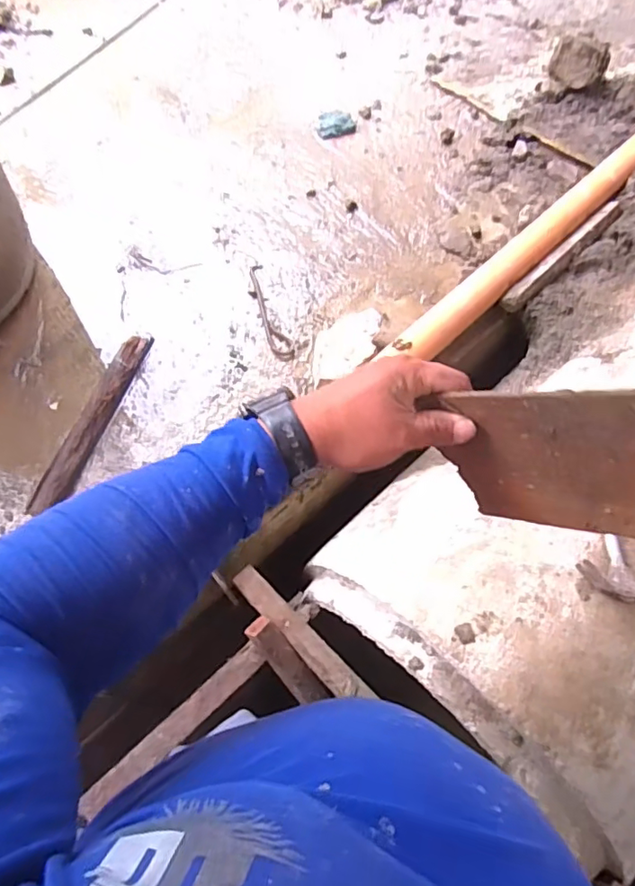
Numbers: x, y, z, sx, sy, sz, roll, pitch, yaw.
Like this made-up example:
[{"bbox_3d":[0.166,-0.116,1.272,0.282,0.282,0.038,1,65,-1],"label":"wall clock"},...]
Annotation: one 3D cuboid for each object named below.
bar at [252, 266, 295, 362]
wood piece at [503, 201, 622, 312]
[{"bbox_3d":[-0.114,-0.304,1.299,0.048,0.013,0.293,-17,61,-7],"label":"bar"},{"bbox_3d":[0.601,-0.461,1.352,0.449,0.034,0.041,-41,67,-19],"label":"wood piece"}]

